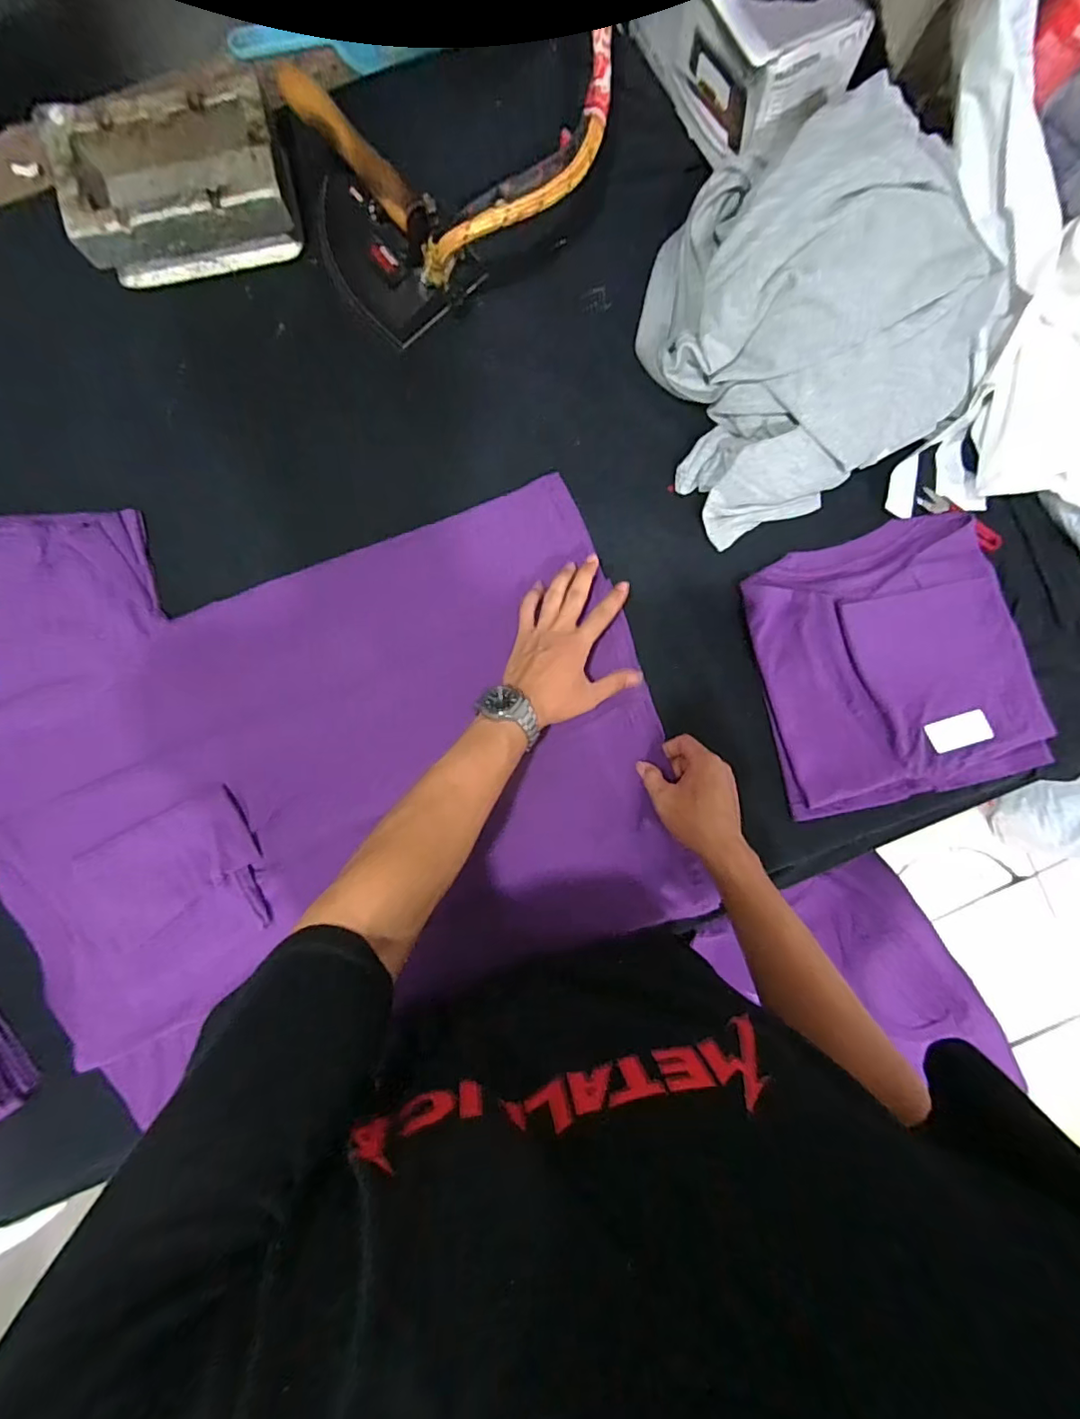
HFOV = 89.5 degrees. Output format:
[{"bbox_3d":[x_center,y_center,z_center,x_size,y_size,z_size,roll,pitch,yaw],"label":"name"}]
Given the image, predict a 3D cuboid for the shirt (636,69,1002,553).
[{"bbox_3d":[0.253,-0.383,0.546,0.284,0.180,0.311,0,89,-1],"label":"shirt"}]

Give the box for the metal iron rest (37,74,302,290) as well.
[{"bbox_3d":[-0.380,-0.553,0.583,0.221,0.083,0.122,-11,89,-1],"label":"metal iron rest"}]

